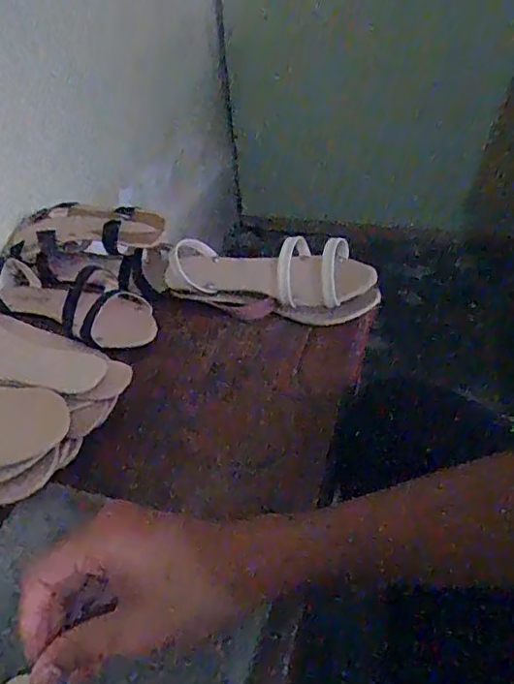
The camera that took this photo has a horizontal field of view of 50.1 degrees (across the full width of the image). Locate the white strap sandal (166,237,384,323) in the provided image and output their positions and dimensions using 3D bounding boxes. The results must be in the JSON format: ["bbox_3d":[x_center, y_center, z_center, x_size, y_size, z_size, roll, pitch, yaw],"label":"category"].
[{"bbox_3d":[0.019,-0.076,0.608,0.230,0.074,0.081,9,45,15],"label":"white strap sandal"}]

